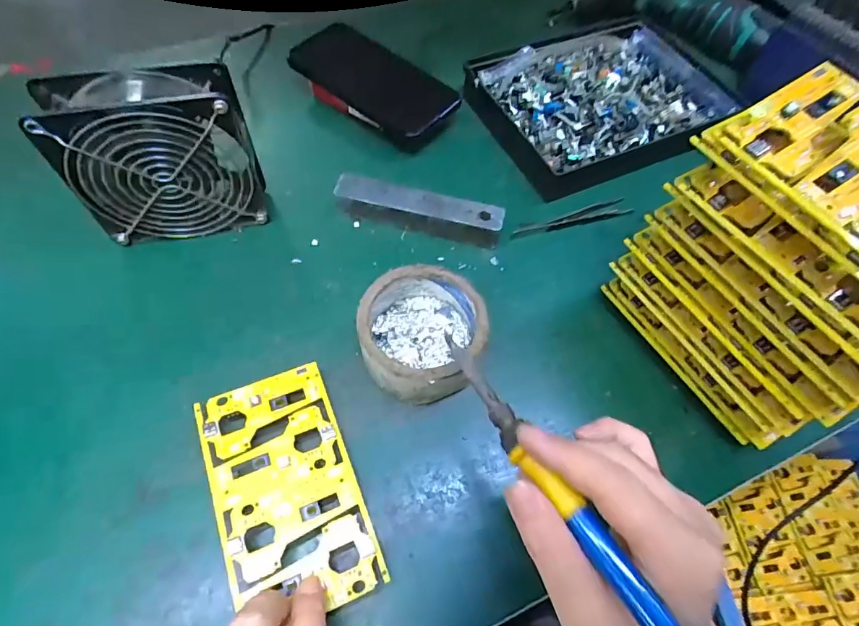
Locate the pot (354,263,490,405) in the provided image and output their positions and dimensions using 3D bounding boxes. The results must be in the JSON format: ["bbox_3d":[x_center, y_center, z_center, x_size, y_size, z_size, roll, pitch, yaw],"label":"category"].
[{"bbox_3d":[-0.005,0.014,0.326,0.081,0.044,0.085,1,60,-2],"label":"pot"}]

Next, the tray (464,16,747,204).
[{"bbox_3d":[0.169,-0.212,0.469,0.234,0.033,0.181,-20,63,-14],"label":"tray"}]

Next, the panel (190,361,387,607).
[{"bbox_3d":[-0.085,0.102,0.278,0.078,0.004,0.136,-19,64,-15],"label":"panel"}]

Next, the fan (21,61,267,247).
[{"bbox_3d":[-0.188,-0.107,0.343,0.115,0.121,0.045,-11,61,-10],"label":"fan"}]

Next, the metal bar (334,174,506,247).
[{"bbox_3d":[-0.007,-0.087,0.394,0.135,0.029,0.030,12,60,4],"label":"metal bar"}]

